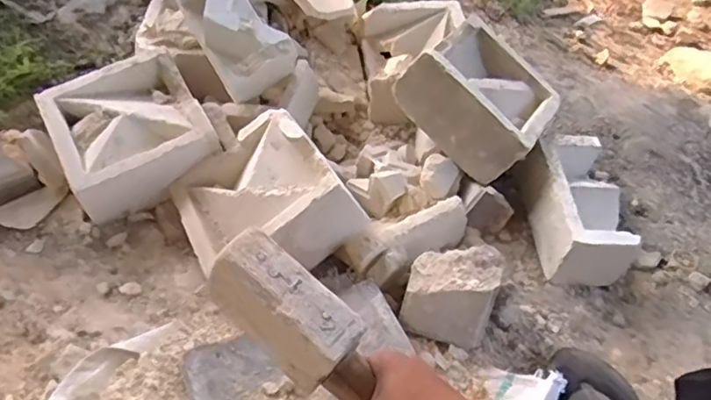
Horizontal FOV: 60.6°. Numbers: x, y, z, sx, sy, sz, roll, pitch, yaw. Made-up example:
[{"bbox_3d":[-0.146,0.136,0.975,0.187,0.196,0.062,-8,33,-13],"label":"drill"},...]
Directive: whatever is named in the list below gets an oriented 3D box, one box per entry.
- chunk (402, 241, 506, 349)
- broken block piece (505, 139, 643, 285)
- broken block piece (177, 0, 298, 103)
[{"bbox_3d":[0.120,0.119,0.771,0.108,0.087,0.108,15,51,7],"label":"chunk"},{"bbox_3d":[0.328,0.008,0.897,0.133,0.118,0.214,-1,51,-7],"label":"broken block piece"},{"bbox_3d":[-0.176,-0.265,0.898,0.100,0.128,0.188,-26,58,-24],"label":"broken block piece"}]

